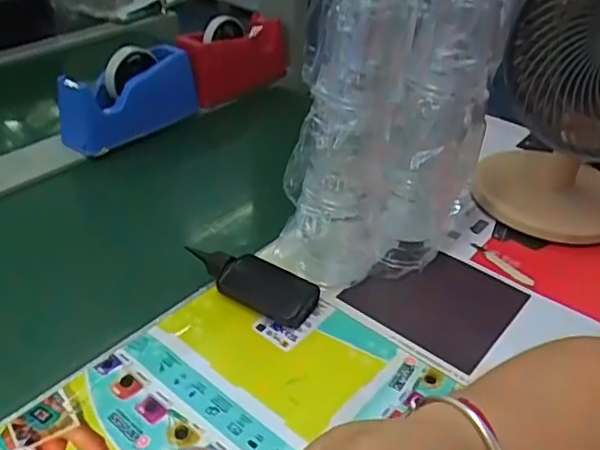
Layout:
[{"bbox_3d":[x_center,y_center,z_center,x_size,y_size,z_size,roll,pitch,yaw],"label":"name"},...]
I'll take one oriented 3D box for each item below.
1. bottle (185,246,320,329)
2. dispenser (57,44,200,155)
[{"bbox_3d":[-0.049,0.055,0.583,0.137,0.024,0.057,21,39,21],"label":"bottle"},{"bbox_3d":[-0.230,-0.184,0.828,0.066,0.095,0.208,28,42,29],"label":"dispenser"}]

